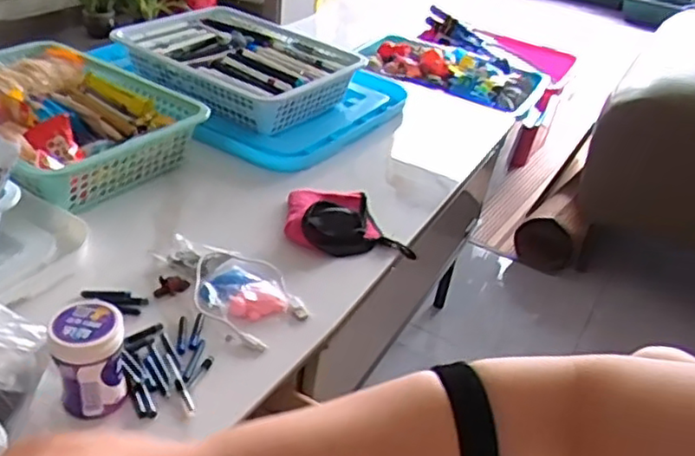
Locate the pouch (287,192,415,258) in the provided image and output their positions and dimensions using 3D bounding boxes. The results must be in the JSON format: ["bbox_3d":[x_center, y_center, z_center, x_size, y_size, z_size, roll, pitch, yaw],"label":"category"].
[{"bbox_3d":[-0.002,-0.011,0.793,0.140,0.032,0.113,0,34,-11],"label":"pouch"}]

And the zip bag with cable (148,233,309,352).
[{"bbox_3d":[-0.119,0.056,0.675,0.160,0.030,0.094,26,38,26],"label":"zip bag with cable"}]

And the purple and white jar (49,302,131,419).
[{"bbox_3d":[-0.200,0.105,0.524,0.054,0.083,0.049,-8,36,-22],"label":"purple and white jar"}]

